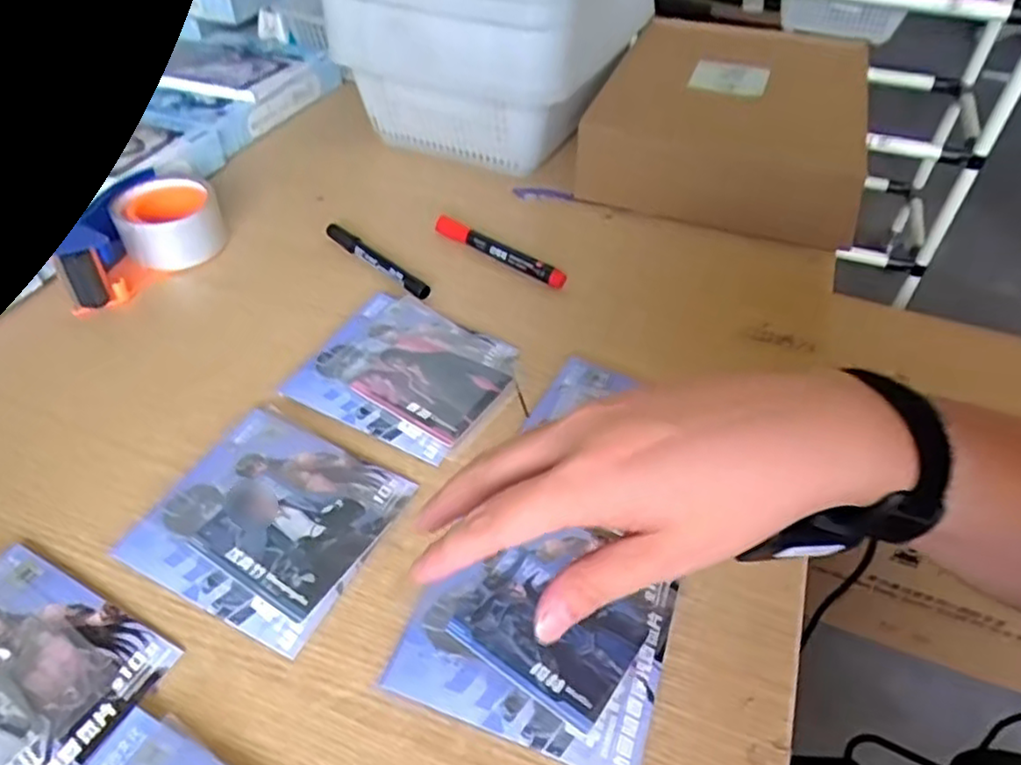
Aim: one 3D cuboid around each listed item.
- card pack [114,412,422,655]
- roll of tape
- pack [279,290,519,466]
[{"bbox_3d":[-0.149,0.083,0.431,0.134,0.009,0.131,21,48,17],"label":"card pack"},{"bbox_3d":[-0.313,-0.148,0.636,0.088,0.060,0.088,1,46,-1],"label":"roll of tape"},{"bbox_3d":[-0.078,-0.011,0.523,0.146,0.007,0.129,21,49,18],"label":"pack"}]

